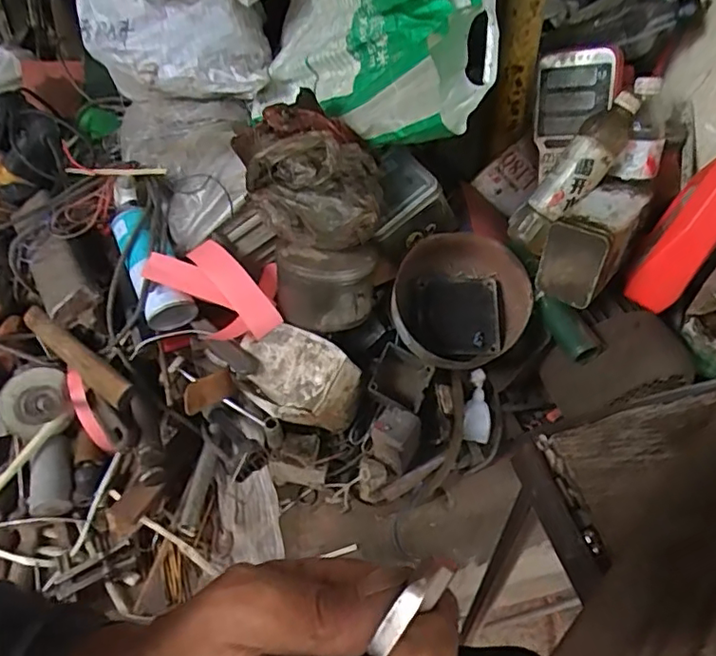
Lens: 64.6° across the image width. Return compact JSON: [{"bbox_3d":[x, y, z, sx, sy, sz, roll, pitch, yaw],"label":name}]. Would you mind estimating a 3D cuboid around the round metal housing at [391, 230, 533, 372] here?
[{"bbox_3d":[0.133,-0.035,0.748,0.178,0.071,0.166,0,78,1],"label":"round metal housing"}]

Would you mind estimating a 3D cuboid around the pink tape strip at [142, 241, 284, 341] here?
[{"bbox_3d":[-0.185,-0.052,0.738,0.179,0.045,0.140,18,51,-11],"label":"pink tape strip"}]

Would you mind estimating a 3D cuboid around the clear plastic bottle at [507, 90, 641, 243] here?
[{"bbox_3d":[0.280,-0.202,0.736,0.215,0.049,0.056,-51,52,18],"label":"clear plastic bottle"}]

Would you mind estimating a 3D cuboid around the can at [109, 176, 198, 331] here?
[{"bbox_3d":[-0.288,-0.103,0.769,0.065,0.055,0.225,-23,71,-14],"label":"can"}]

